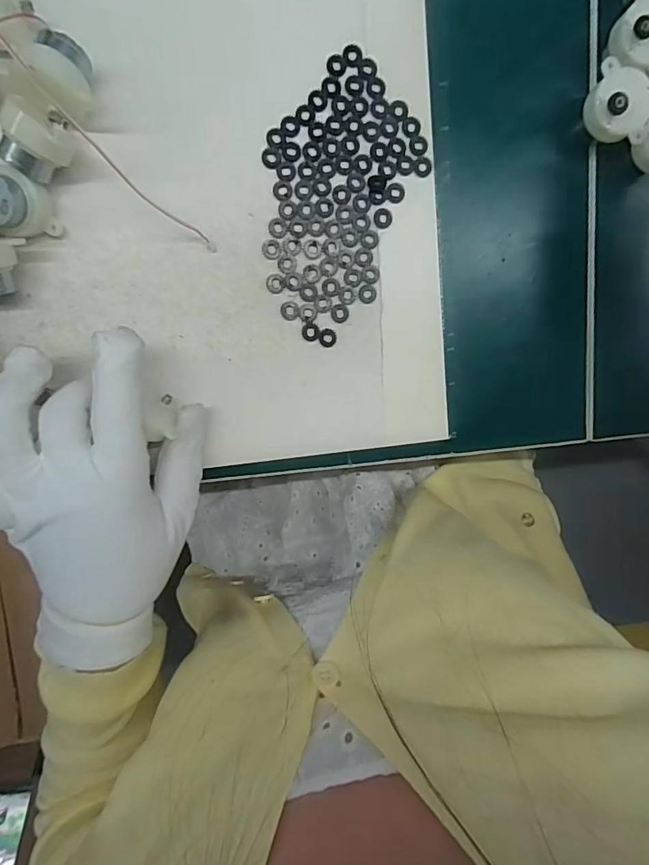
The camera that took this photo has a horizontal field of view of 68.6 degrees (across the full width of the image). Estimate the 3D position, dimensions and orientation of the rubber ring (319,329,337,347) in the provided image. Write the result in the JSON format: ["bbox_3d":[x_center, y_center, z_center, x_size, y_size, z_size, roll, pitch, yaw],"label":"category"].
[{"bbox_3d":[0.002,-0.055,0.275,0.010,0.004,0.010,-1,99,-7],"label":"rubber ring"}]

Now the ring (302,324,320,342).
[{"bbox_3d":[-0.008,-0.057,0.272,0.010,0.004,0.010,-1,99,-7],"label":"ring"}]

